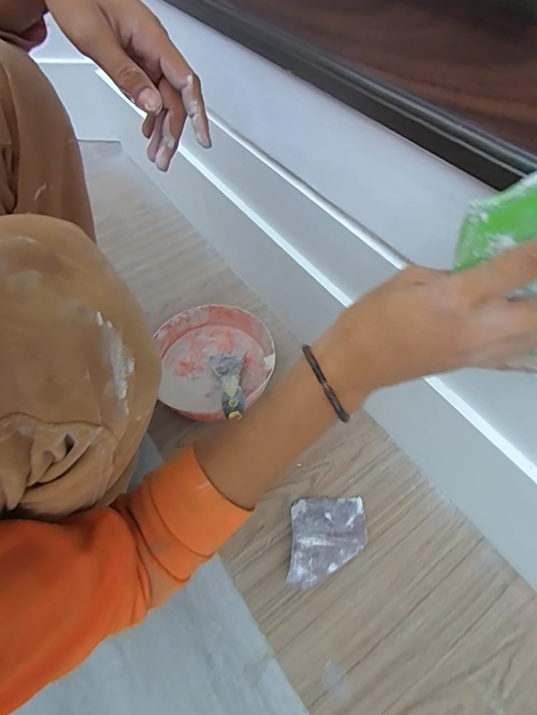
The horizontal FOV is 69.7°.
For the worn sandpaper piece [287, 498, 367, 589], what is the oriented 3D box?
[{"bbox_3d":[0.078,0.236,0.502,0.100,0.040,0.106,0,59,2],"label":"worn sandpaper piece"}]

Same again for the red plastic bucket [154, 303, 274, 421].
[{"bbox_3d":[-0.091,0.001,0.646,0.192,0.046,0.191,-1,59,1],"label":"red plastic bucket"}]

